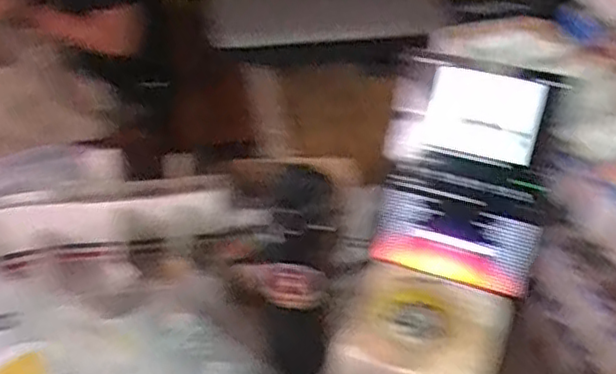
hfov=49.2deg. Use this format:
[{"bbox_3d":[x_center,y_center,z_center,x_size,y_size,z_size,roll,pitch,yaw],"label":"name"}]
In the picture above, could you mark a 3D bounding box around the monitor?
[{"bbox_3d":[0.170,-0.011,0.713,0.161,0.228,0.026,12,16,10],"label":"monitor"}]

